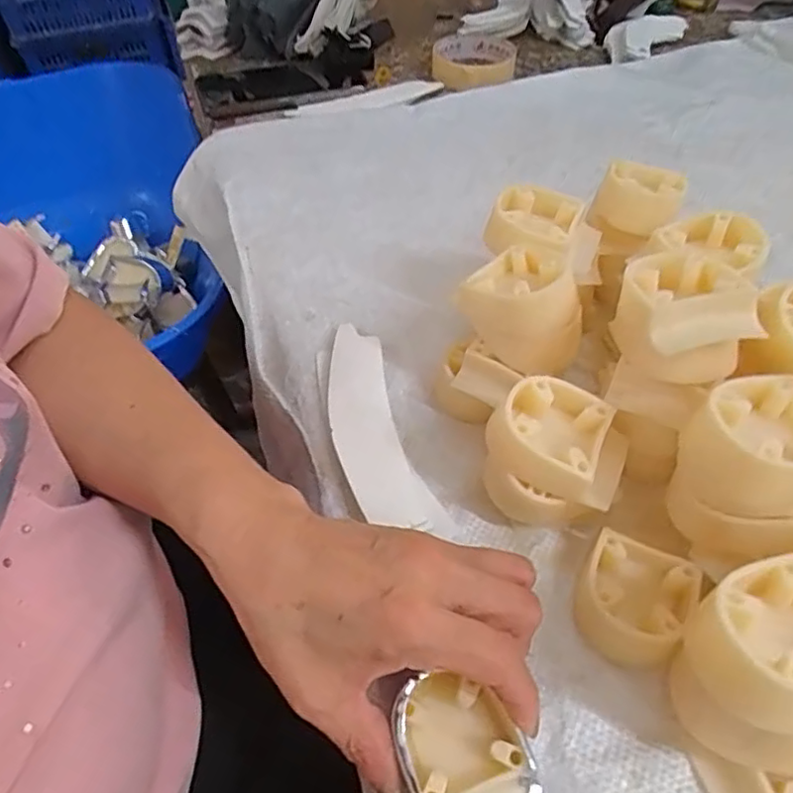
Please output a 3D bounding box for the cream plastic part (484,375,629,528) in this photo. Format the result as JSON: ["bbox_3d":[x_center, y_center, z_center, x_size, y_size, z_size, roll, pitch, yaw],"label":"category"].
[{"bbox_3d":[0.072,0.030,0.293,0.063,0.061,0.052,16,52,13],"label":"cream plastic part"}]

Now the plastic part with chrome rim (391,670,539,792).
[{"bbox_3d":[0.025,0.138,0.232,0.045,0.025,0.061,-18,52,-15],"label":"plastic part with chrome rim"}]

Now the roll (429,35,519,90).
[{"bbox_3d":[0.075,-0.338,0.618,0.078,0.021,0.088,22,55,19],"label":"roll"}]

